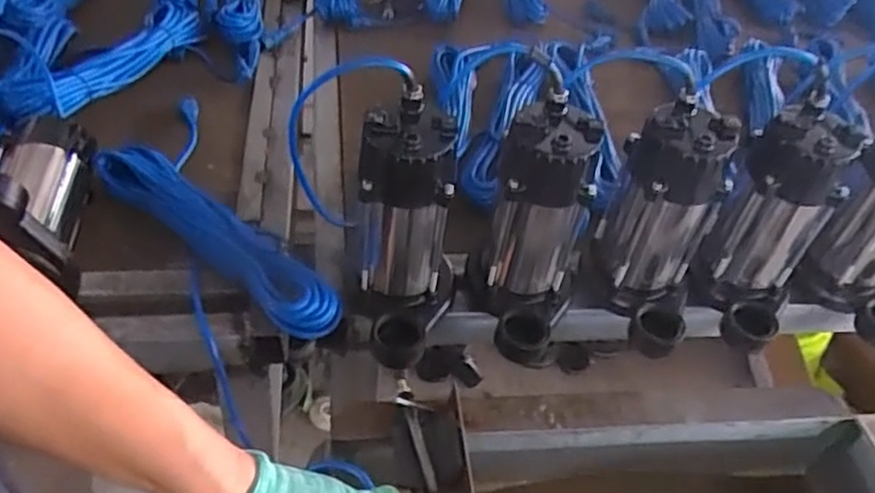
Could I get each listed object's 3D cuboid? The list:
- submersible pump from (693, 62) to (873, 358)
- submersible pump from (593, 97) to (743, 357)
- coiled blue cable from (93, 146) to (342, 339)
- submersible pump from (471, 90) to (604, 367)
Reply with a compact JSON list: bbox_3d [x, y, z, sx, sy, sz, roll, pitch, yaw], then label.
[{"bbox_3d":[0.355,-0.018,0.771,0.109,0.234,0.126,29,48,20],"label":"submersible pump"},{"bbox_3d":[0.234,-0.023,0.755,0.115,0.218,0.140,18,45,10],"label":"submersible pump"},{"bbox_3d":[-0.240,-0.016,0.808,0.346,0.067,0.081,33,50,23],"label":"coiled blue cable"},{"bbox_3d":[0.099,-0.014,0.735,0.110,0.226,0.144,10,45,2],"label":"submersible pump"}]

